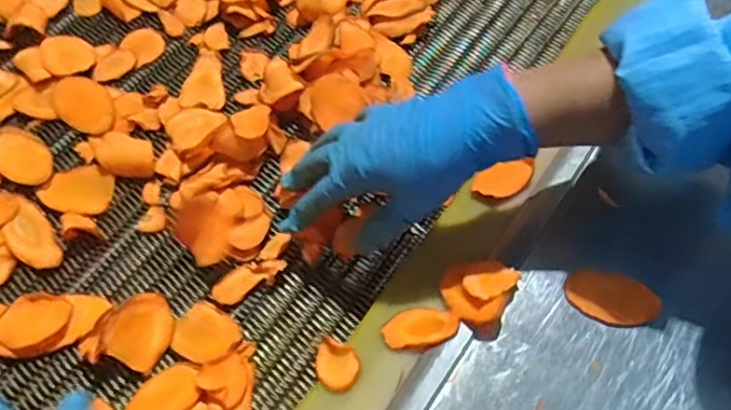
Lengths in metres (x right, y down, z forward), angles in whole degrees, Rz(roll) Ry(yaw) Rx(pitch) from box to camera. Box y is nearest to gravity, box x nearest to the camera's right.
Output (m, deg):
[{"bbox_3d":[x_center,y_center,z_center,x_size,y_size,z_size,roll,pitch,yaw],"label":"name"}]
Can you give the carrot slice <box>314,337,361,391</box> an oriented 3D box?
[{"bbox_3d":[-0.020,0.107,0.383,0.040,0.004,0.030,14,60,41],"label":"carrot slice"}]

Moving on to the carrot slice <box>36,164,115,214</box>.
[{"bbox_3d":[-0.239,-0.014,0.475,0.059,0.004,0.043,10,61,7],"label":"carrot slice"}]

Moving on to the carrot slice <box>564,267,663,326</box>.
[{"bbox_3d":[0.158,0.059,0.368,0.057,0.006,0.034,8,61,6],"label":"carrot slice"}]

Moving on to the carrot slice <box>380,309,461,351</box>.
[{"bbox_3d":[0.036,0.080,0.379,0.054,0.004,0.031,-13,40,29],"label":"carrot slice"}]

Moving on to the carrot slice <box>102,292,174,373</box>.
[{"bbox_3d":[-0.157,0.086,0.406,0.043,0.007,0.050,38,52,-17],"label":"carrot slice"}]

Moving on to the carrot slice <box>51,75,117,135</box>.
[{"bbox_3d":[-0.250,-0.090,0.512,0.070,0.008,0.042,34,66,19],"label":"carrot slice"}]

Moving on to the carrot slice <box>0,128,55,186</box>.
[{"bbox_3d":[-0.291,-0.041,0.485,0.067,0.013,0.039,31,65,17],"label":"carrot slice"}]

